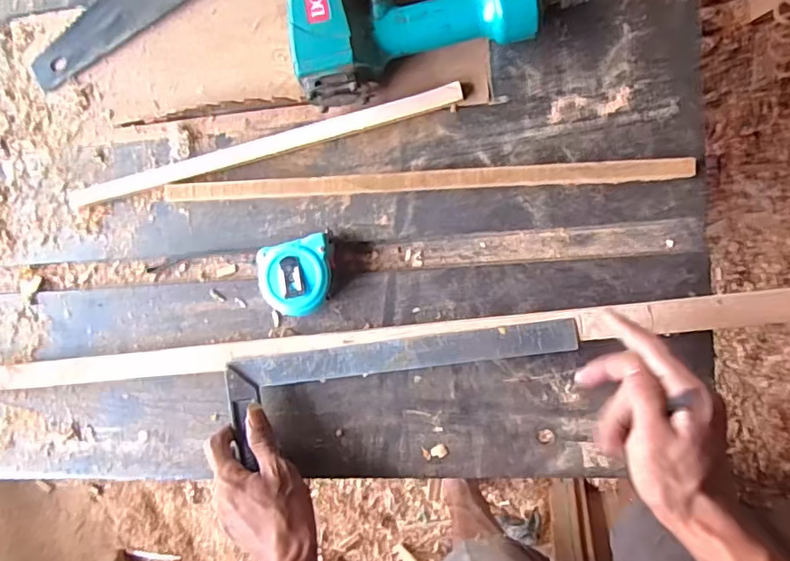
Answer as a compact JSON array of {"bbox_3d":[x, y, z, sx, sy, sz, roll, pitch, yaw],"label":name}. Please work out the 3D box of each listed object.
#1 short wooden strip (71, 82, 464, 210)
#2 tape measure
[{"bbox_3d":[-0.124,-0.120,0.512,0.365,0.005,0.021,-13,91,10],"label":"short wooden strip"},{"bbox_3d":[-0.084,-0.004,0.500,0.064,0.035,0.064,-9,92,10],"label":"tape measure"}]

